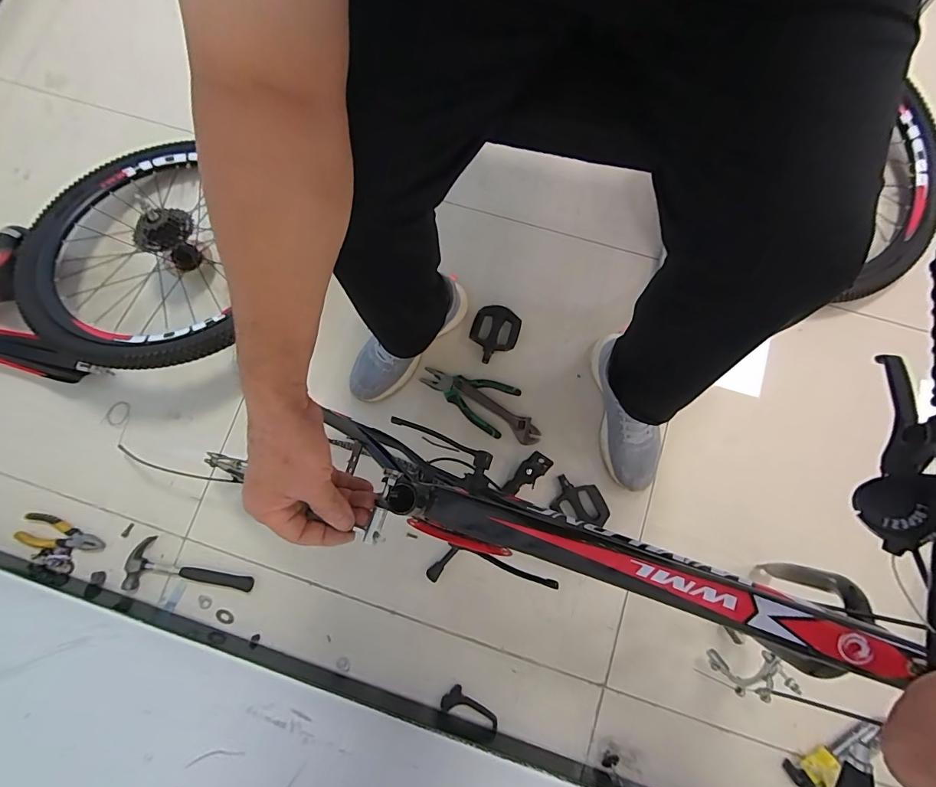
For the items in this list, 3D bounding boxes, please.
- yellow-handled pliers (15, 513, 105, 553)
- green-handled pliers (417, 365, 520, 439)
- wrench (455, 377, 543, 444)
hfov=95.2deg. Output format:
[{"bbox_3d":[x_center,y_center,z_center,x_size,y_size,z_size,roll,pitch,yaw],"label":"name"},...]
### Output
[{"bbox_3d":[-0.750,0.259,0.788,0.158,0.020,0.057,7,80,3],"label":"yellow-handled pliers"},{"bbox_3d":[-0.003,-0.001,0.818,0.183,0.020,0.100,26,81,6],"label":"green-handled pliers"},{"bbox_3d":[0.051,0.032,0.813,0.192,0.019,0.042,33,82,7],"label":"wrench"}]

